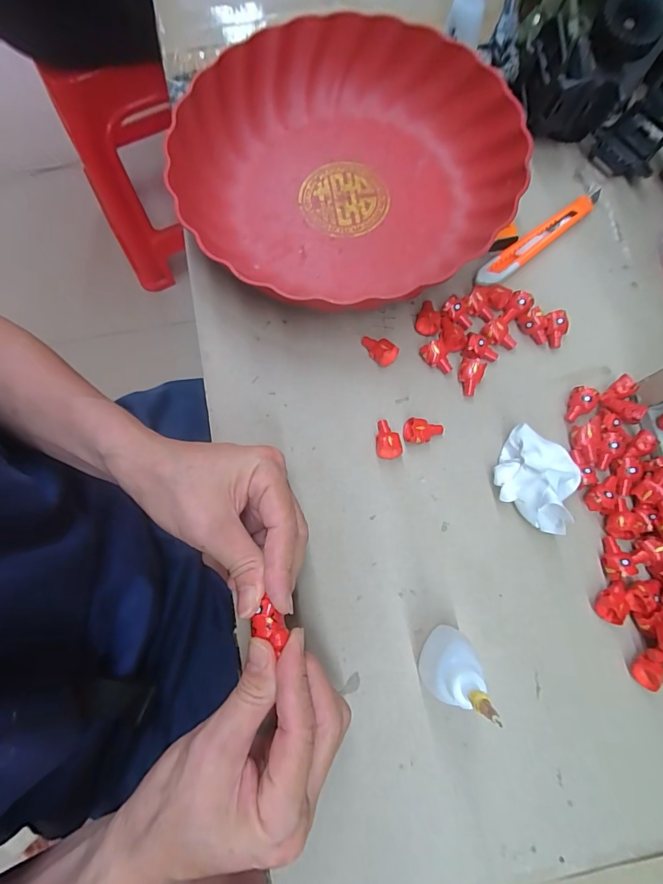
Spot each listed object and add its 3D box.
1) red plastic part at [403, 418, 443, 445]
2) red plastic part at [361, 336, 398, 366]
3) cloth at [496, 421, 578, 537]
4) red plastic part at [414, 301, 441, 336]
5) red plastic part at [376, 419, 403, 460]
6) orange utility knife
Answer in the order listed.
[{"bbox_3d":[0.063,-0.006,0.281,0.026,0.014,0.016,7,76,1],"label":"red plastic part"},{"bbox_3d":[0.034,-0.067,0.298,0.028,0.014,0.015,39,78,8],"label":"red plastic part"},{"bbox_3d":[0.131,0.024,0.262,0.046,0.037,0.052,25,77,5],"label":"cloth"},{"bbox_3d":[0.072,-0.091,0.305,0.017,0.011,0.024,22,76,4],"label":"red plastic part"},{"bbox_3d":[0.038,-0.003,0.279,0.017,0.012,0.026,-4,76,-2],"label":"red plastic part"},{"bbox_3d":[0.163,-0.159,0.322,0.134,0.010,0.017,-38,80,-10],"label":"orange utility knife"}]

